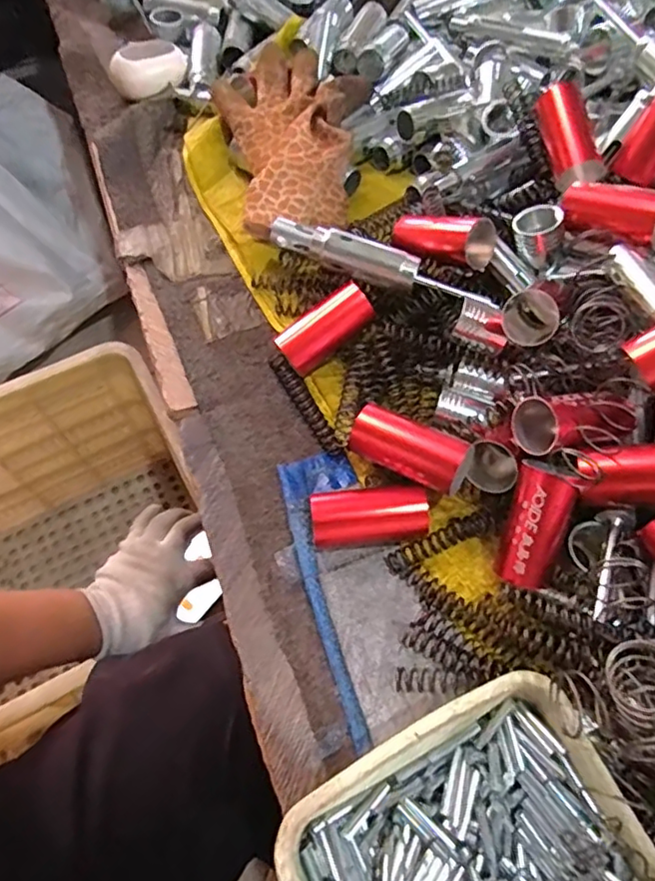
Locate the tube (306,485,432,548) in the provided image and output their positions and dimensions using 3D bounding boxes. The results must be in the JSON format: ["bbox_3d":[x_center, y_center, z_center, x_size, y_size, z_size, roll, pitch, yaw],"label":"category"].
[{"bbox_3d":[0.022,0.041,0.315,0.061,0.022,0.026,-3,63,-3],"label":"tube"}]

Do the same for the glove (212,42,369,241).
[{"bbox_3d":[-0.025,-0.233,0.440,0.115,0.045,0.193,-4,63,-3],"label":"glove"}]

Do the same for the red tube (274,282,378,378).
[{"bbox_3d":[-0.001,-0.070,0.371,0.061,0.021,0.025,-38,67,1],"label":"red tube"}]

